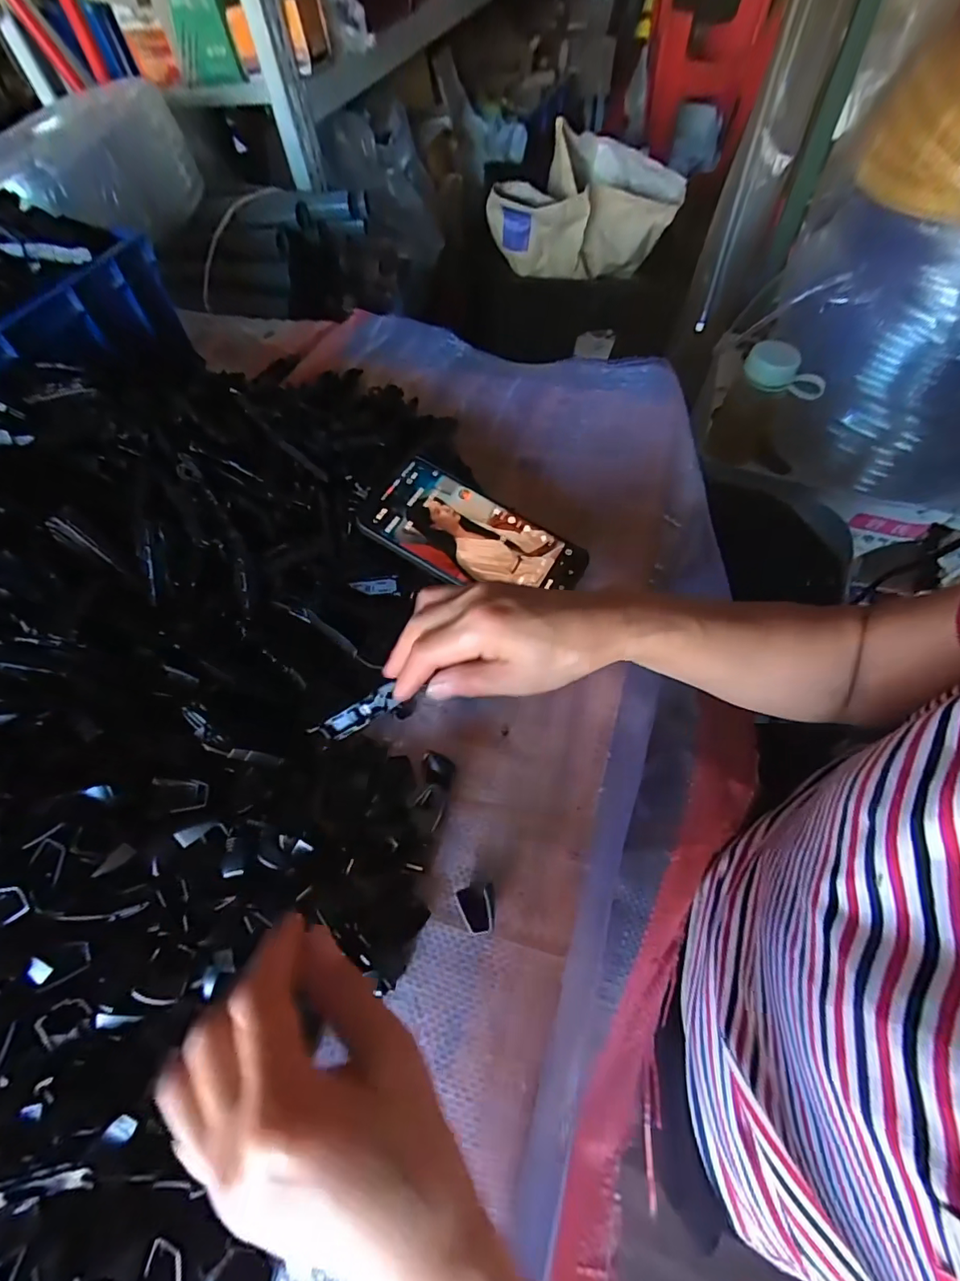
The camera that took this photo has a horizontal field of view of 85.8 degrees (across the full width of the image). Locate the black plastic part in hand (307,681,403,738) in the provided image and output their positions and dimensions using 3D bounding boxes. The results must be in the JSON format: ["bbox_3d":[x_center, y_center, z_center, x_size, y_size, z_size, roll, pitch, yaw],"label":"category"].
[{"bbox_3d":[-0.078,0.048,0.331,0.058,0.005,0.016,-31,91,4],"label":"black plastic part in hand"}]

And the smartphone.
[{"bbox_3d":[-0.009,-0.077,0.387,0.167,0.007,0.079,32,69,6],"label":"smartphone"}]

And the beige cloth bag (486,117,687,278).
[{"bbox_3d":[0.182,-0.813,0.993,0.376,0.192,0.155,-19,61,-7],"label":"beige cloth bag"}]

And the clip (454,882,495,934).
[{"bbox_3d":[-0.003,0.146,0.281,0.021,0.009,0.025,-6,60,1],"label":"clip"}]

